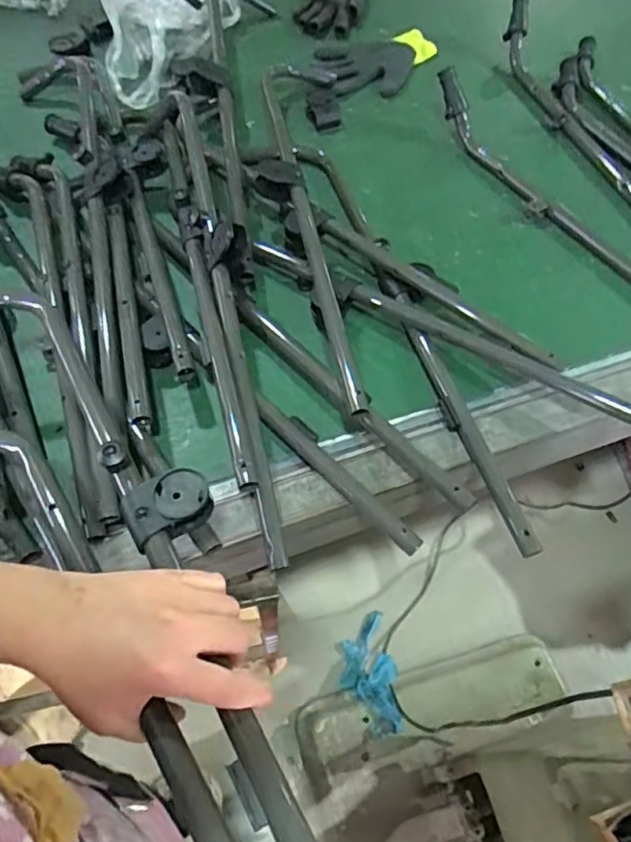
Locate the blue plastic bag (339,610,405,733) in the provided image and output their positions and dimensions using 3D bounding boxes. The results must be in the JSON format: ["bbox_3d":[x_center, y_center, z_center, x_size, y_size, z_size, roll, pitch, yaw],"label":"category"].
[{"bbox_3d":[0.113,0.524,1.231,0.120,0.061,0.258,-9,30,-9],"label":"blue plastic bag"}]

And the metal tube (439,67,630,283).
[{"bbox_3d":[0.331,-0.281,0.767,0.065,0.054,0.537,-29,66,-19],"label":"metal tube"}]

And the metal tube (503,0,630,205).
[{"bbox_3d":[0.384,-0.437,0.853,0.061,0.052,0.550,-12,62,-11],"label":"metal tube"}]

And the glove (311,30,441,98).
[{"bbox_3d":[0.100,-0.570,0.935,0.218,0.022,0.114,-25,65,-17],"label":"glove"}]

